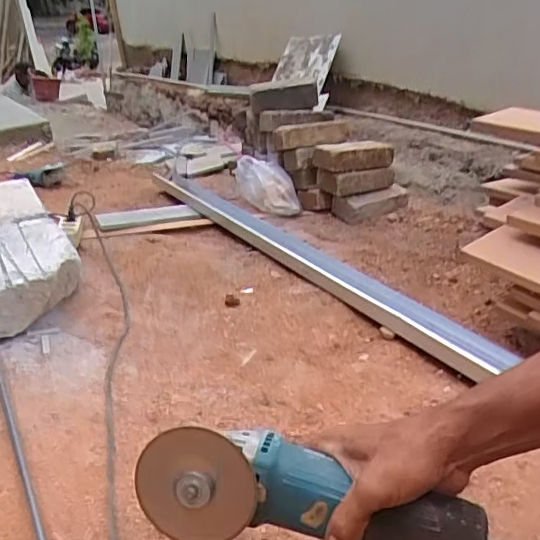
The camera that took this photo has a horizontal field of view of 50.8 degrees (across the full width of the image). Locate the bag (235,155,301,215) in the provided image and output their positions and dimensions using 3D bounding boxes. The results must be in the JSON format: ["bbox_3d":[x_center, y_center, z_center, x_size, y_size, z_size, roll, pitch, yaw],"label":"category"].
[{"bbox_3d":[-0.006,-0.251,1.679,0.120,0.142,0.253,-14,28,-15],"label":"bag"}]

